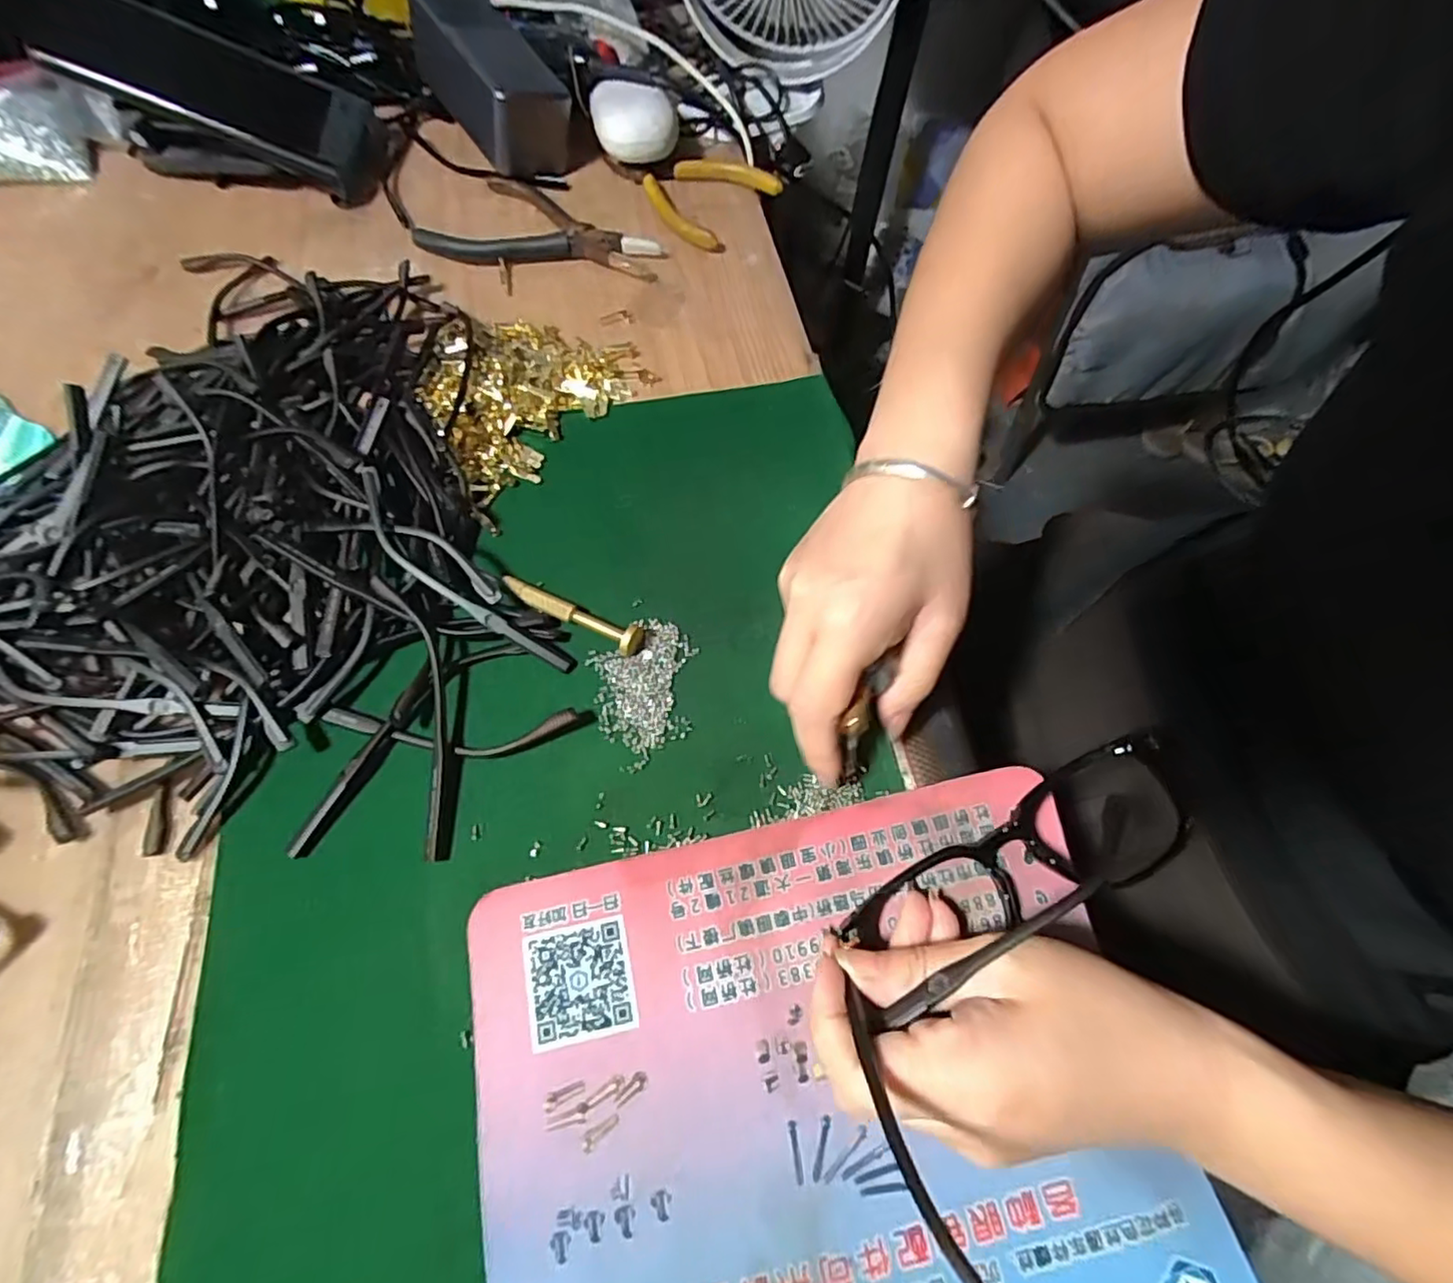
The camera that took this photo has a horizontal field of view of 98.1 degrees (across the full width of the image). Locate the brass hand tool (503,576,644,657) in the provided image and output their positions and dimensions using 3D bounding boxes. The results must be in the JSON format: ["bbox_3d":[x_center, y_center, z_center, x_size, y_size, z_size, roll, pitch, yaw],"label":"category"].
[{"bbox_3d":[-0.073,-0.013,0.295,0.072,0.012,0.013,26,68,10],"label":"brass hand tool"}]

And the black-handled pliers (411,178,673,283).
[{"bbox_3d":[-0.114,-0.267,0.407,0.148,0.013,0.073,12,66,4],"label":"black-handled pliers"}]

